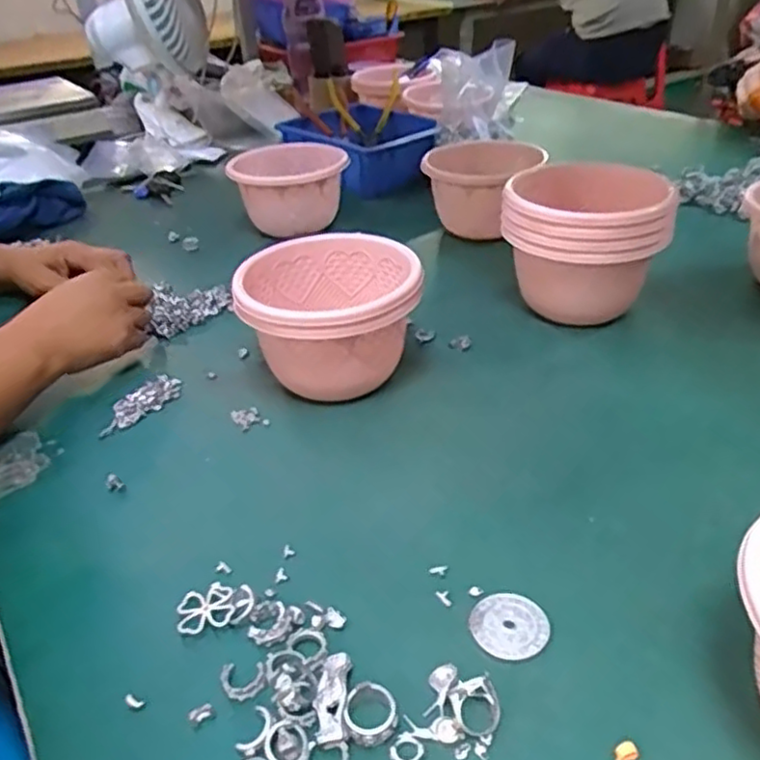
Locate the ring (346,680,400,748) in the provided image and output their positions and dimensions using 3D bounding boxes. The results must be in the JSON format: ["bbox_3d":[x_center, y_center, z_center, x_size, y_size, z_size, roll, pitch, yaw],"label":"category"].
[{"bbox_3d":[-0.004,0.165,0.345,0.025,0.007,0.030,-12,35,-12],"label":"ring"}]

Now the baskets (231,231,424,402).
[{"bbox_3d":[-0.043,-0.048,0.591,0.147,0.098,0.141,-14,36,-15],"label":"baskets"}]

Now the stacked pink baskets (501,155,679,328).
[{"bbox_3d":[0.184,-0.124,0.652,0.136,0.130,0.111,-6,35,-3],"label":"stacked pink baskets"}]

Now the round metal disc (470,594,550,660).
[{"bbox_3d":[0.073,0.139,0.393,0.040,0.005,0.042,-3,35,2],"label":"round metal disc"}]

